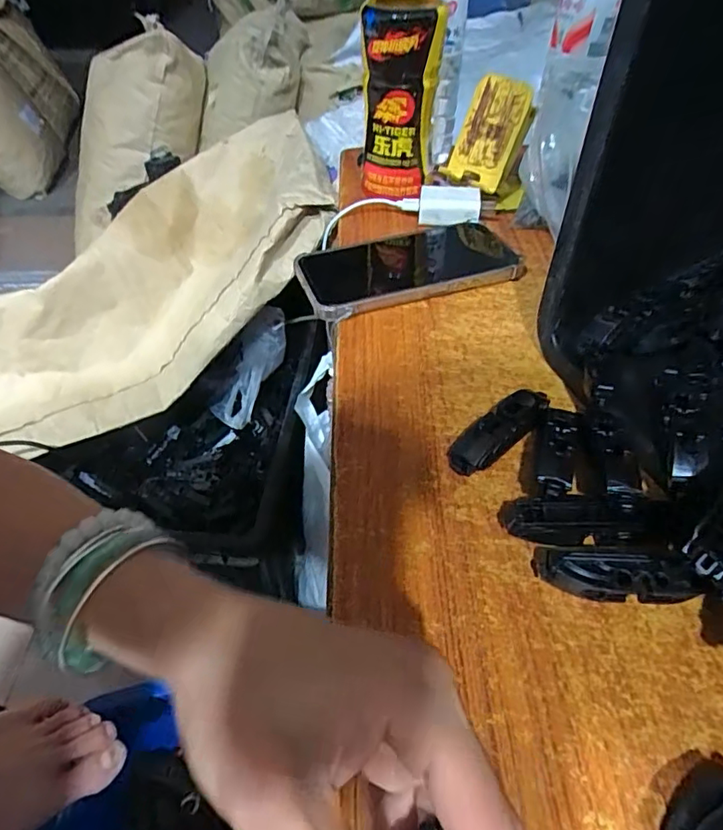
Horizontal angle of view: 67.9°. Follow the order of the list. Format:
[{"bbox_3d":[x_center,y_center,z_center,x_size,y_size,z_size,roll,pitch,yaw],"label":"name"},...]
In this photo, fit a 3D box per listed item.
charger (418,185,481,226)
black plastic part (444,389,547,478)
[{"bbox_3d":[0.078,-0.187,0.478,0.052,0.018,0.053,6,47,6],"label":"charger"},{"bbox_3d":[0.078,0.009,0.298,0.072,0.021,0.019,-34,55,-27],"label":"black plastic part"}]

